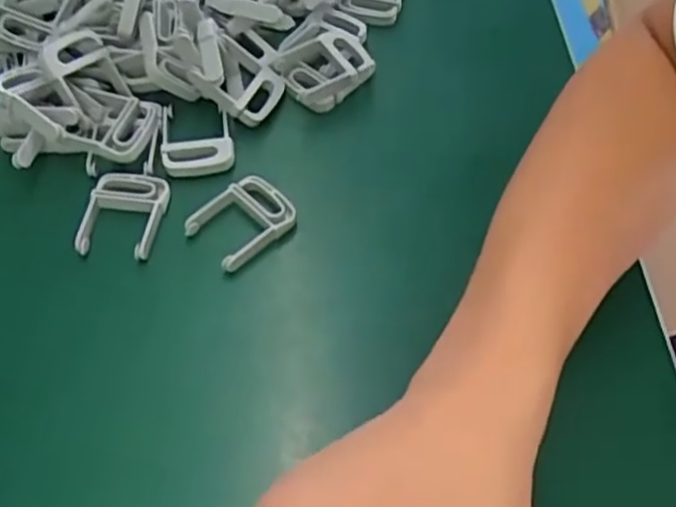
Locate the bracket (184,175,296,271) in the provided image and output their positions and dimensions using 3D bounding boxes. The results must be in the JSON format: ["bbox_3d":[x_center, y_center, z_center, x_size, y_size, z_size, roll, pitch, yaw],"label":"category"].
[{"bbox_3d":[-0.049,-0.017,0.371,0.040,0.012,0.048,37,66,22],"label":"bracket"}]

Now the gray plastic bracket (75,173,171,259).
[{"bbox_3d":[-0.112,-0.020,0.374,0.041,0.009,0.050,7,58,6],"label":"gray plastic bracket"}]

